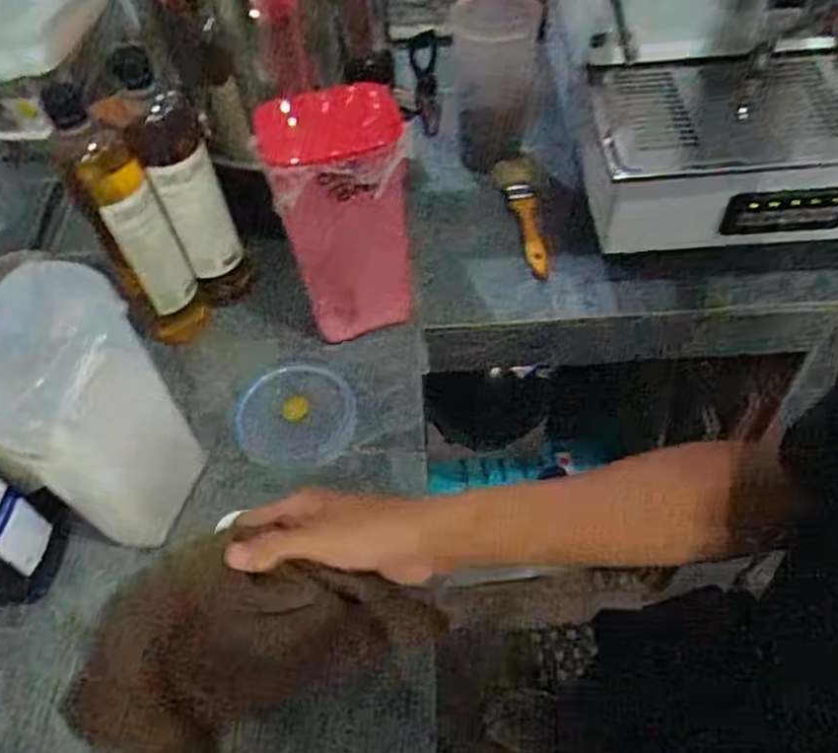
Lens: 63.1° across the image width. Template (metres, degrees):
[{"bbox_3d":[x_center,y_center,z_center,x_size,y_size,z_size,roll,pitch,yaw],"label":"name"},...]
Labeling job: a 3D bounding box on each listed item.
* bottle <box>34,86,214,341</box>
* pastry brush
[{"bbox_3d":[-0.270,-0.140,0.648,0.066,0.279,0.050,-30,57,-16],"label":"bottle"},{"bbox_3d":[0.132,-0.200,0.822,0.053,0.011,0.204,-8,54,-1],"label":"pastry brush"}]

